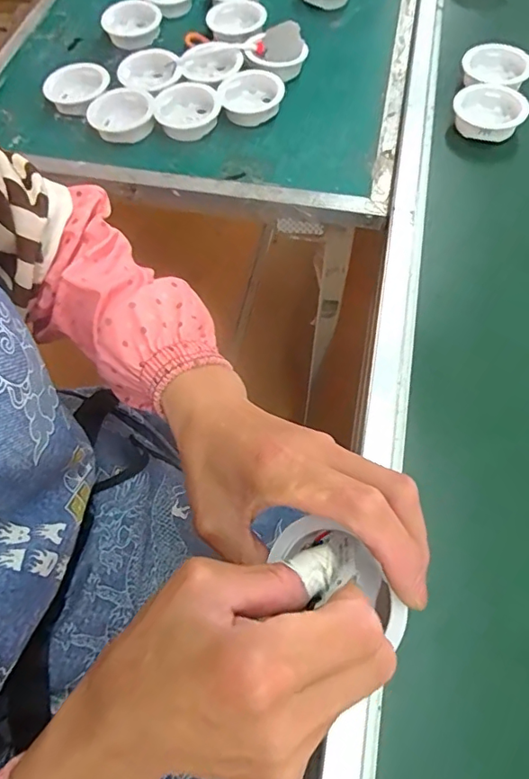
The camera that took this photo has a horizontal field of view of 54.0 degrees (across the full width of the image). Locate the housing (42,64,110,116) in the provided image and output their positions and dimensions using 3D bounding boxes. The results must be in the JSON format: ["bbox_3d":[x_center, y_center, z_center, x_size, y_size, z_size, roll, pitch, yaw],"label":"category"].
[{"bbox_3d":[-0.209,-0.337,0.584,0.070,0.024,0.059,6,62,3],"label":"housing"}]

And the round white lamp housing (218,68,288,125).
[{"bbox_3d":[-0.014,-0.320,0.568,0.066,0.027,0.067,0,61,0],"label":"round white lamp housing"}]

